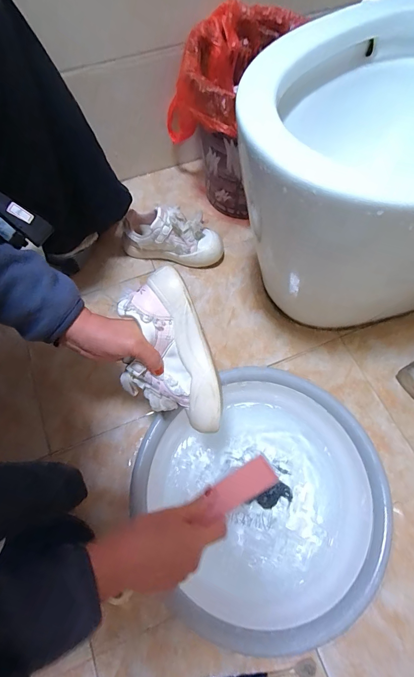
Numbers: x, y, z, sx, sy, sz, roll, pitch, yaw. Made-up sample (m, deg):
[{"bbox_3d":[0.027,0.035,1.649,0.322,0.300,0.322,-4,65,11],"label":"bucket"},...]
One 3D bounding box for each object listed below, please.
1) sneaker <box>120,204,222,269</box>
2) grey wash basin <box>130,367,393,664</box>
[{"bbox_3d":[-0.072,-0.218,0.714,0.206,0.101,0.082,14,66,7],"label":"sneaker"},{"bbox_3d":[0.079,0.232,0.501,0.320,0.127,0.311,0,65,0],"label":"grey wash basin"}]

